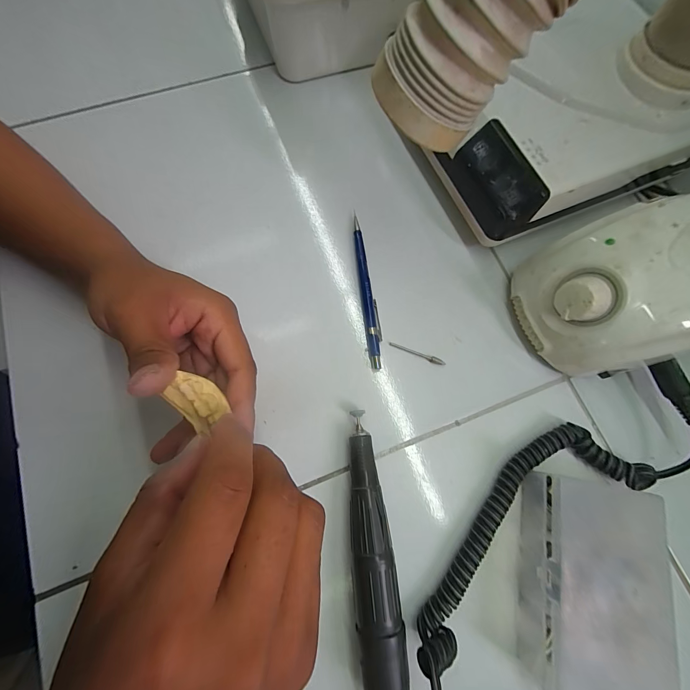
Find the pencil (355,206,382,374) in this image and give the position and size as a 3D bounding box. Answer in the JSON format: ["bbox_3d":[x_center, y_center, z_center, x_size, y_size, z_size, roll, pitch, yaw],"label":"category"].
[{"bbox_3d":[0.019,-0.044,0.252,0.014,0.009,0.131,-5,75,-3],"label":"pencil"}]

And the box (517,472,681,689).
[{"bbox_3d":[0.151,0.148,0.188,0.070,0.039,0.120,9,75,1],"label":"box"}]

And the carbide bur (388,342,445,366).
[{"bbox_3d":[0.057,0.007,0.244,0.045,0.007,0.004,24,75,5],"label":"carbide bur"}]

